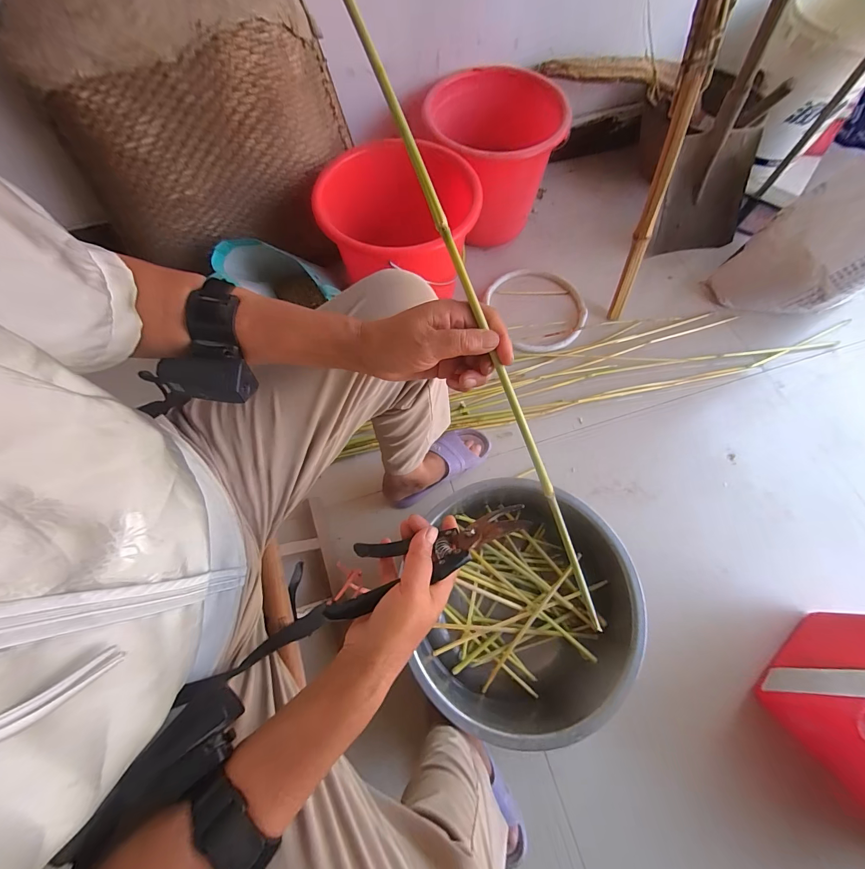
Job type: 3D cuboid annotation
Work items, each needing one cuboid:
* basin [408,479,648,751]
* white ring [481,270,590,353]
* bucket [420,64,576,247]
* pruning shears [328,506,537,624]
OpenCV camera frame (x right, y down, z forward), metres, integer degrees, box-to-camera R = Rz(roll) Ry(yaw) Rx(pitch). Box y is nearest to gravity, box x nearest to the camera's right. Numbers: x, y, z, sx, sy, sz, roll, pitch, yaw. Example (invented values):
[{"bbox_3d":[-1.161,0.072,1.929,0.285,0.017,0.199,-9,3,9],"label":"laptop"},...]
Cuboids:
[{"bbox_3d":[0.157,0.282,0.646,0.341,0.135,0.368,0,69,-1],"label":"basin"},{"bbox_3d":[0.278,-0.336,0.966,0.243,0.016,0.267,0,69,-1],"label":"white ring"},{"bbox_3d":[0.147,-0.693,0.973,0.305,0.281,0.327,0,69,-1],"label":"bucket"},{"bbox_3d":[-0.003,0.111,0.335,0.179,0.103,0.014,-19,102,13],"label":"pruning shears"}]

